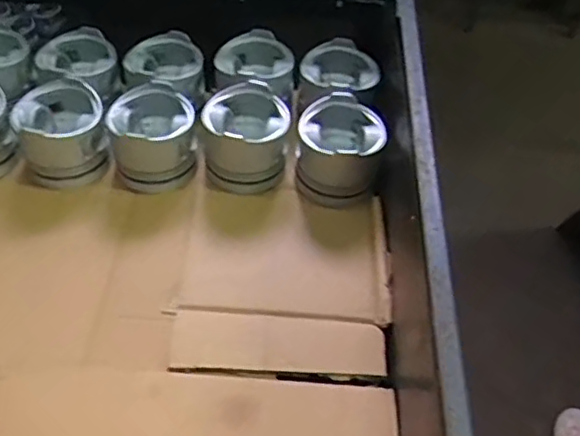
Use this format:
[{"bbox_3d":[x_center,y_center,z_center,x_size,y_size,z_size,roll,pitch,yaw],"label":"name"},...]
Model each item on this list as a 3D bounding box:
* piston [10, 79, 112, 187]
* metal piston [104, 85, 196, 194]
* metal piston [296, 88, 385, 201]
[{"bbox_3d":[-0.282,-0.107,0.777,0.106,0.077,0.102,-11,52,-11],"label":"piston"},{"bbox_3d":[-0.171,-0.098,0.789,0.104,0.098,0.094,-9,52,-10],"label":"metal piston"},{"bbox_3d":[0.060,-0.083,0.765,0.105,0.082,0.117,15,52,9],"label":"metal piston"}]

